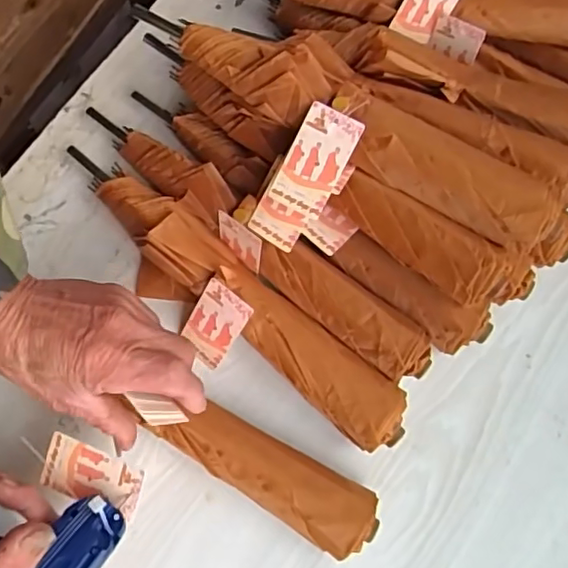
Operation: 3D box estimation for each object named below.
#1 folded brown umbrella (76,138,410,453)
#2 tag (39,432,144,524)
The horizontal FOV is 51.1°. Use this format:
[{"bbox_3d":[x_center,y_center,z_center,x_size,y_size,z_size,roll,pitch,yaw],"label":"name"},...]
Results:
[{"bbox_3d":[-0.053,0.004,0.470,0.353,0.055,0.066,39,79,11],"label":"folded brown umbrella"},{"bbox_3d":[-0.133,0.133,0.411,0.072,0.004,0.038,17,89,12],"label":"tag"}]

